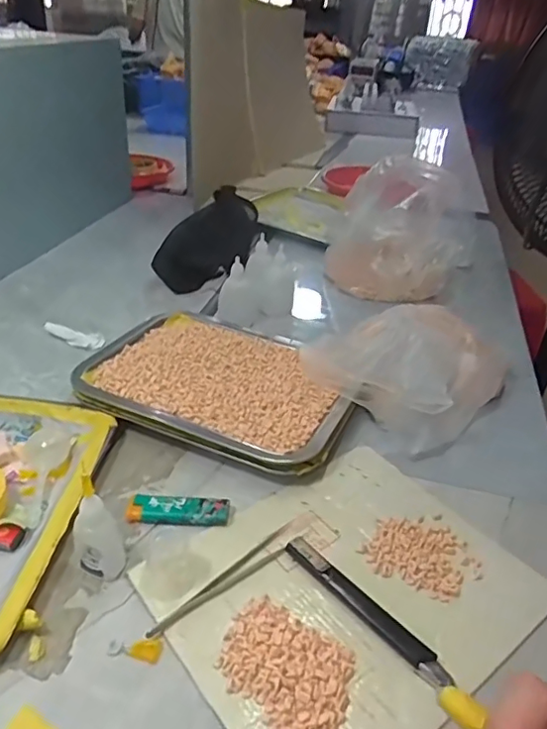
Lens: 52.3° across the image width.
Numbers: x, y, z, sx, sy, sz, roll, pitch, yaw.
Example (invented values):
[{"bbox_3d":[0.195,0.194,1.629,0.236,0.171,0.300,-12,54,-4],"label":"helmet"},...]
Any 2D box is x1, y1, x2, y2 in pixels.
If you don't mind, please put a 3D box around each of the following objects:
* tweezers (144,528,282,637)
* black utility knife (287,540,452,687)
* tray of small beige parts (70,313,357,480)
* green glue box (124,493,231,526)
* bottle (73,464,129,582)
[{"bbox_3d":[-0.036,0.152,0.389,0.119,0.004,0.016,-23,41,-36],"label":"tweezers"},{"bbox_3d":[0.059,0.162,0.376,0.016,0.011,0.132,-23,42,-36],"label":"black utility knife"},{"bbox_3d":[-0.052,0.021,0.566,0.258,0.031,0.186,18,35,20],"label":"tray of small beige parts"},{"bbox_3d":[-0.075,0.115,0.440,0.077,0.013,0.023,5,32,0],"label":"green glue box"},{"bbox_3d":[-0.118,0.109,0.375,0.029,0.086,0.020,2,32,-3],"label":"bottle"}]

